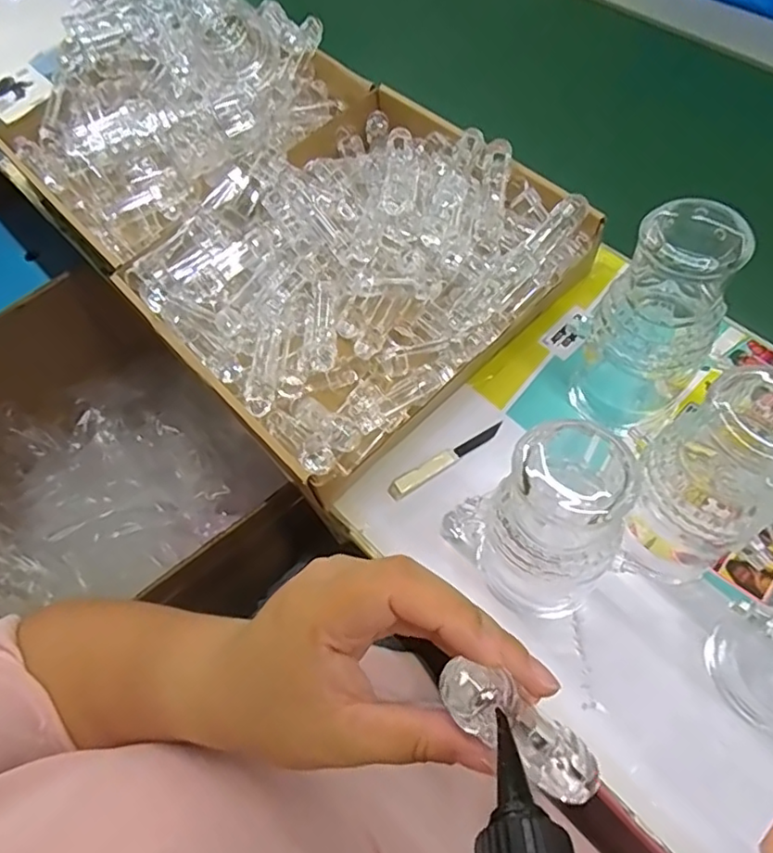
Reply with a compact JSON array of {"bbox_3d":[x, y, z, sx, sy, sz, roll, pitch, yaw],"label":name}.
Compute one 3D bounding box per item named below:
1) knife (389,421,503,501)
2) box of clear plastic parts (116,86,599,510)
[{"bbox_3d":[0.045,0.024,0.453,0.097,0.007,0.013,-32,65,-9],"label":"knife"},{"bbox_3d":[-0.025,-0.134,0.503,0.315,0.071,0.282,-42,67,-13],"label":"box of clear plastic parts"}]

